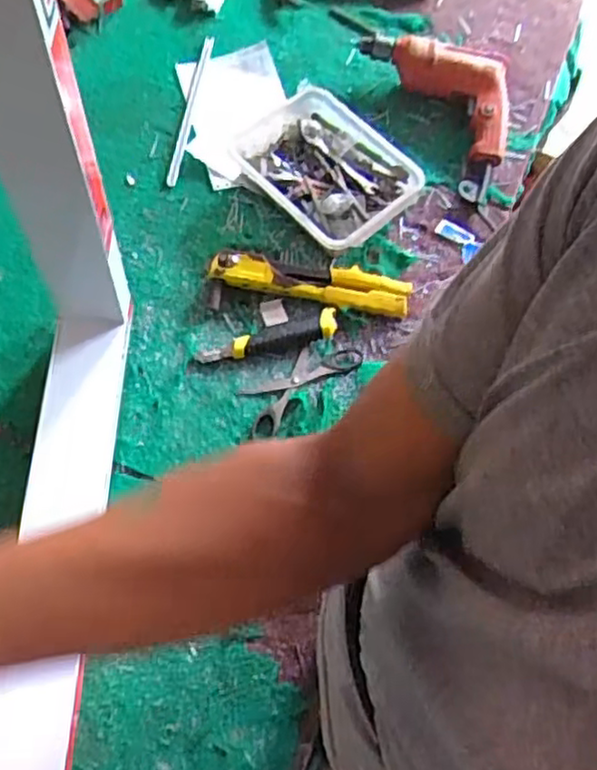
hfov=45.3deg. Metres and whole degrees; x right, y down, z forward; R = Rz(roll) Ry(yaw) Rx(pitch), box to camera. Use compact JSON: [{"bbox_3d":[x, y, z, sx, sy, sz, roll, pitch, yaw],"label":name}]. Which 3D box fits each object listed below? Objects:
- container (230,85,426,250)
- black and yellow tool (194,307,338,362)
[{"bbox_3d":[0.037,-0.284,0.935,0.222,0.041,0.172,41,70,15],"label":"container"},{"bbox_3d":[-0.035,-0.054,0.849,0.170,0.021,0.032,-17,67,-10],"label":"black and yellow tool"}]

